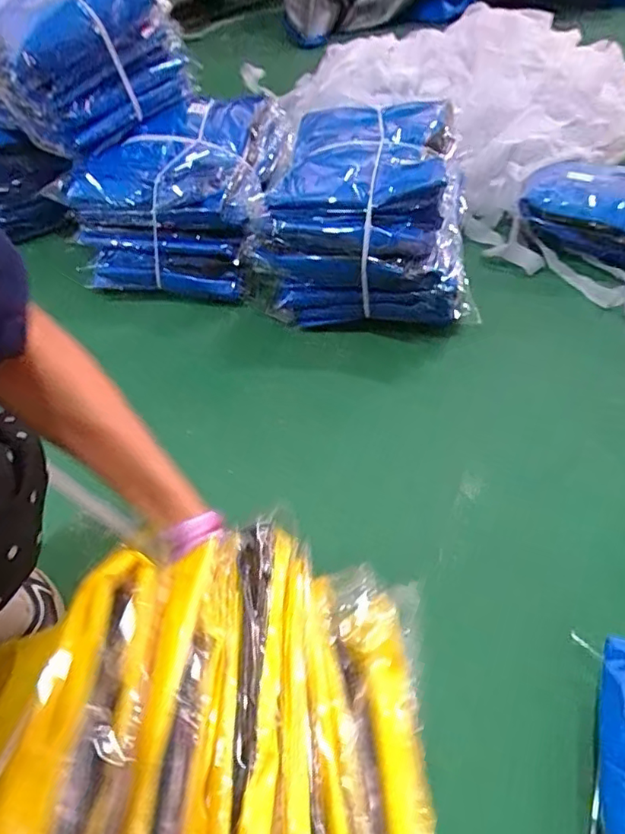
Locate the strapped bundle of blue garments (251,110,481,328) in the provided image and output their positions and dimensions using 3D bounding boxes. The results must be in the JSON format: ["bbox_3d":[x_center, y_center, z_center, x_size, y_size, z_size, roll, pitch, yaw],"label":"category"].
[{"bbox_3d":[0.107,-0.321,0.871,0.312,0.210,0.349,9,49,12],"label":"strapped bundle of blue garments"}]

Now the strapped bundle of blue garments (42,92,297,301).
[{"bbox_3d":[-0.202,-0.387,0.943,0.320,0.186,0.336,7,49,10],"label":"strapped bundle of blue garments"}]

